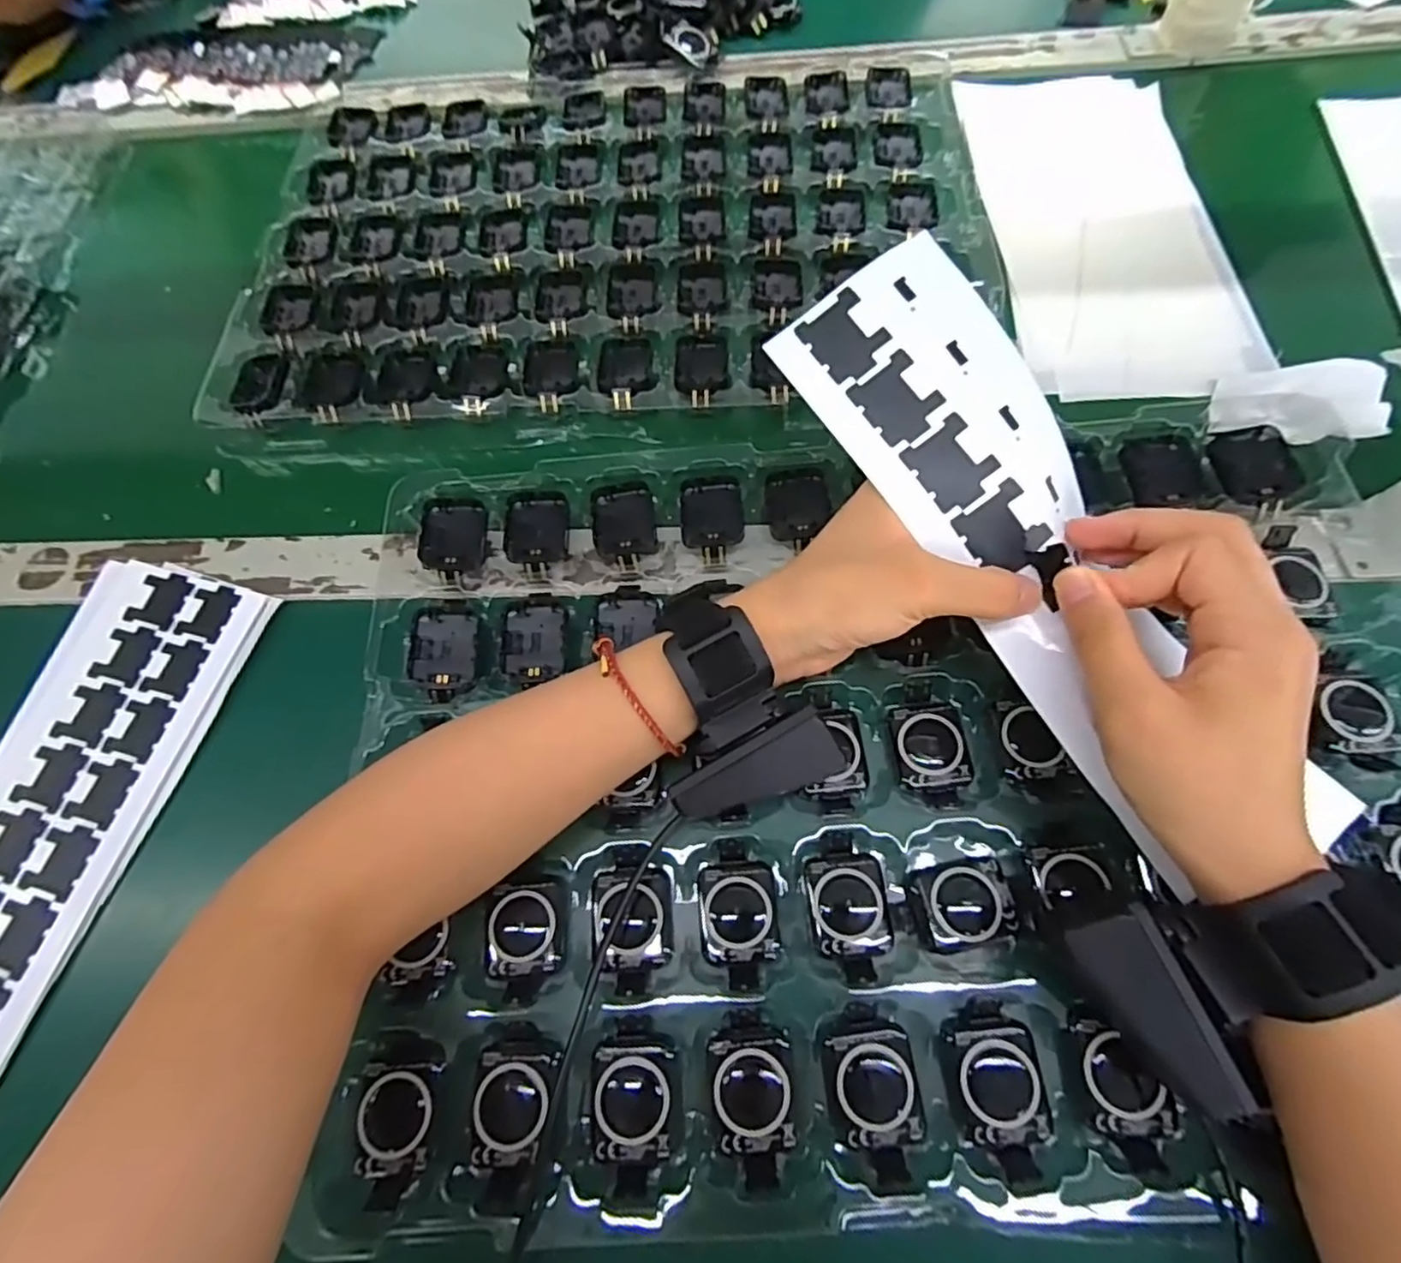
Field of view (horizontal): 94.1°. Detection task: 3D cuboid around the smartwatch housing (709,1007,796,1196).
[{"bbox_3d":[0.020,0.176,0.248,0.030,0.009,0.054,-2,67,3],"label":"smartwatch housing"}]

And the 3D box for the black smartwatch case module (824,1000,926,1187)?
[{"bbox_3d":[0.066,0.172,0.247,0.032,0.008,0.054,-6,67,2],"label":"black smartwatch case module"}]

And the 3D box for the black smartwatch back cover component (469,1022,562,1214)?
[{"bbox_3d":[-0.073,0.181,0.247,0.031,0.009,0.055,6,68,7],"label":"black smartwatch back cover component"}]

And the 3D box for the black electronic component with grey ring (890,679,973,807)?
[{"bbox_3d":[0.105,0.051,0.297,0.033,0.013,0.053,0,67,4],"label":"black electronic component with grey ring"}]

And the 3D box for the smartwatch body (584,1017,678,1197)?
[{"bbox_3d":[-0.025,0.179,0.248,0.033,0.006,0.053,0,67,4],"label":"smartwatch body"}]

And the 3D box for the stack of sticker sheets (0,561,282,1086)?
[{"bbox_3d":[-0.318,0.108,0.310,0.100,0.010,0.299,12,69,6],"label":"stack of sticker sheets"}]

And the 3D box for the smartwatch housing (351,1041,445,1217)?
[{"bbox_3d":[-0.117,0.188,0.251,0.029,0.006,0.051,-2,67,4],"label":"smartwatch housing"}]

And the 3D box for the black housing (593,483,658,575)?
[{"bbox_3d":[-0.040,-0.056,0.344,0.032,0.008,0.048,-7,67,1],"label":"black housing"}]

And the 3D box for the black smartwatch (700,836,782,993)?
[{"bbox_3d":[0.016,0.118,0.274,0.032,0.006,0.057,-4,67,2],"label":"black smartwatch"}]

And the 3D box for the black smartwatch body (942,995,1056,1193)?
[{"bbox_3d":[0.113,0.170,0.246,0.033,0.015,0.056,-8,67,1],"label":"black smartwatch body"}]

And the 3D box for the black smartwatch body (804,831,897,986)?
[{"bbox_3d":[0.062,0.113,0.271,0.032,0.009,0.057,-6,67,2],"label":"black smartwatch body"}]

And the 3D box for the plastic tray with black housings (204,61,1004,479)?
[{"bbox_3d":[-0.058,-0.276,0.439,0.475,0.016,0.377,0,68,1],"label":"plastic tray with black housings"}]

